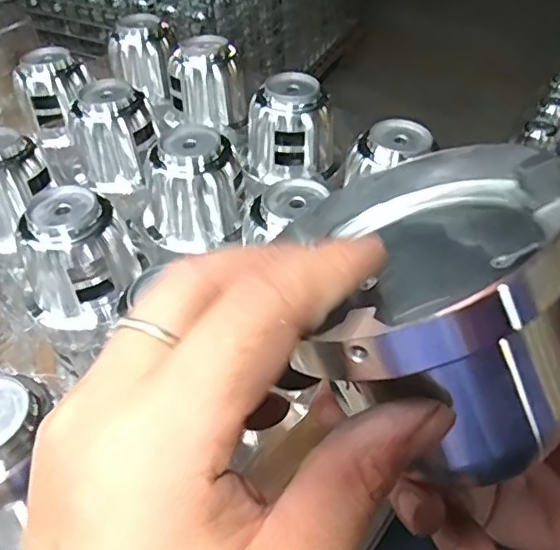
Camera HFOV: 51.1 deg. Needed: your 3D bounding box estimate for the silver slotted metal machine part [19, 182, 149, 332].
[{"bbox_3d":[-0.138,-0.010,0.398,0.066,0.079,0.064,0,46,5],"label":"silver slotted metal machine part"}]

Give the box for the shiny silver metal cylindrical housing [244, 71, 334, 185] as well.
[{"bbox_3d":[0.006,-0.123,0.499,0.062,0.073,0.068,-2,46,2],"label":"shiny silver metal cylindrical housing"}]

